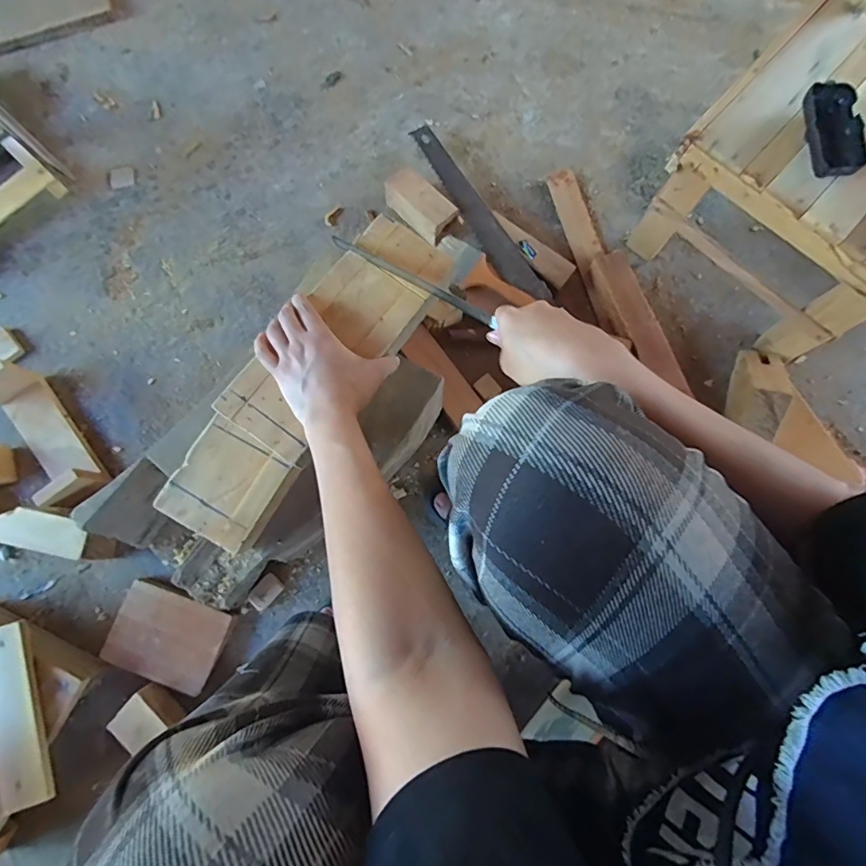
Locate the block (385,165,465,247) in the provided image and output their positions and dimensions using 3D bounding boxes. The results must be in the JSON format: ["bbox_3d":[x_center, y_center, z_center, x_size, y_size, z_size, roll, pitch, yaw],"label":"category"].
[{"bbox_3d":[-0.017,-0.360,0.765,0.057,0.059,0.120,-42,81,-9],"label":"block"}]

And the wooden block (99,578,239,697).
[{"bbox_3d":[-0.348,0.267,0.645,0.146,0.032,0.109,20,78,4],"label":"wooden block"}]

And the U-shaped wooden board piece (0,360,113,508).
[{"bbox_3d":[-0.539,0.007,0.667,0.066,0.077,0.219,-39,81,-8],"label":"U-shaped wooden board piece"}]

